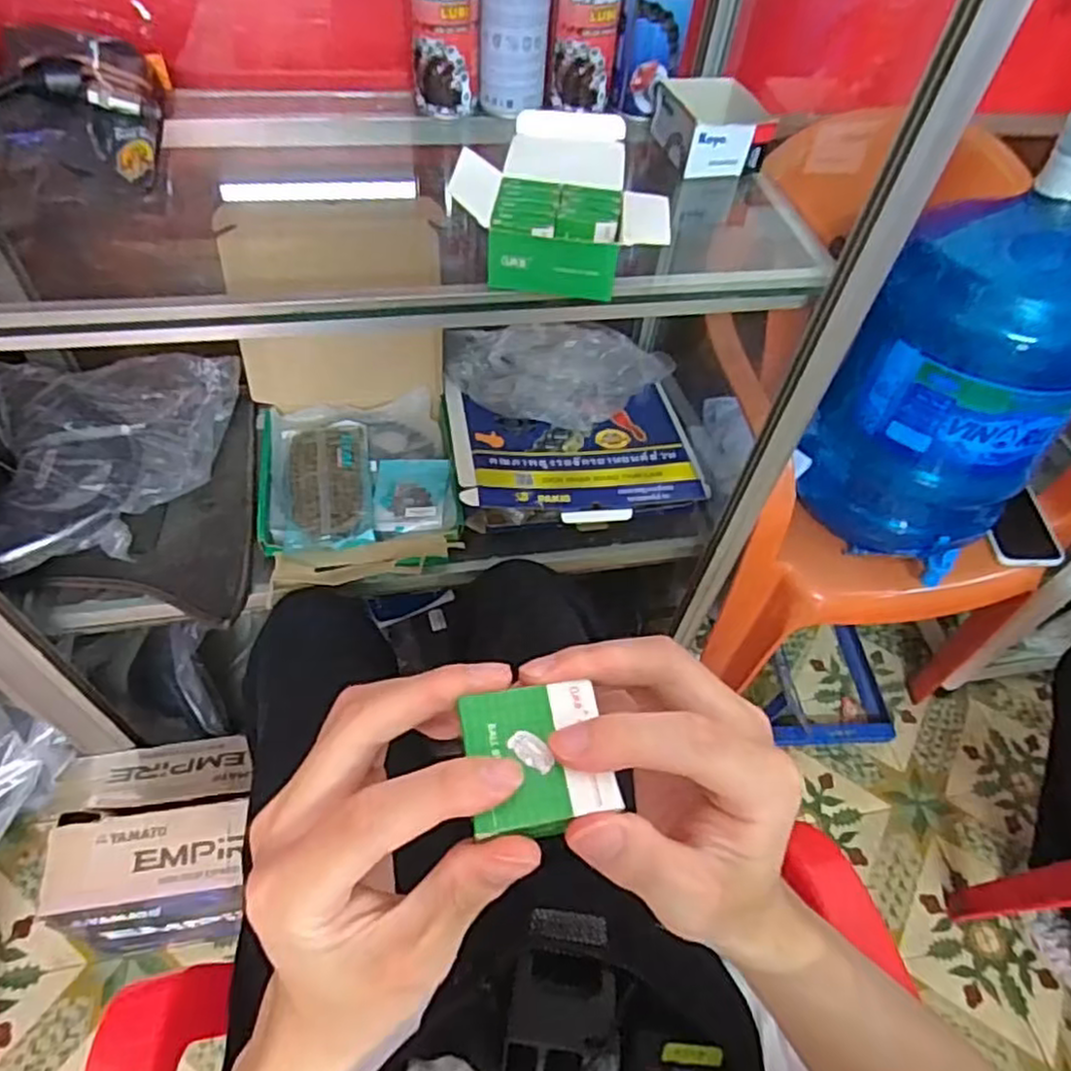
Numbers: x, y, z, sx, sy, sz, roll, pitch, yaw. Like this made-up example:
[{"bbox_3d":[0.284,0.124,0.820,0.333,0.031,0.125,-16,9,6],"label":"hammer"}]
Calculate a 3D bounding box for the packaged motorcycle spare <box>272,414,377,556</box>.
[{"bbox_3d":[-0.255,-0.068,0.846,0.110,0.021,0.211,-8,54,-11],"label":"packaged motorcycle spare"}]

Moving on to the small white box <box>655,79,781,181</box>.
[{"bbox_3d":[0.172,-0.390,0.669,0.102,0.042,0.115,-6,54,-9],"label":"small white box"}]

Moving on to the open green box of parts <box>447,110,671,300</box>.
[{"bbox_3d":[0.022,-0.264,0.552,0.152,0.058,0.167,6,53,-1],"label":"open green box of parts"}]

